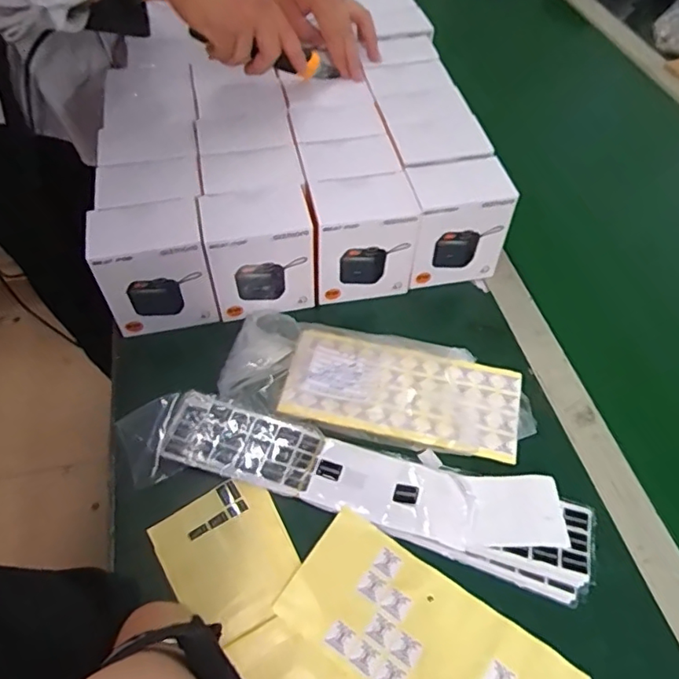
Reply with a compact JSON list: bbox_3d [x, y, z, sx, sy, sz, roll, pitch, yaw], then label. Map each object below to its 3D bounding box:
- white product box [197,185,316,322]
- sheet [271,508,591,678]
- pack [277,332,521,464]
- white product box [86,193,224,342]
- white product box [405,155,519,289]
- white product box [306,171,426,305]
[{"bbox_3d":[-0.078,-0.088,0.549,0.098,0.107,0.070,-9,54,-7],"label":"white product box"},{"bbox_3d":[0.063,0.217,0.390,0.206,0.006,0.093,30,57,18],"label":"sheet"},{"bbox_3d":[0.058,0.047,0.508,0.210,0.016,0.101,14,54,9],"label":"pack"},{"bbox_3d":[-0.177,-0.071,0.534,0.097,0.113,0.067,-10,54,-9],"label":"white product box"},{"bbox_3d":[0.120,-0.122,0.578,0.096,0.110,0.069,-7,54,-6],"label":"white product box"},{"bbox_3d":[0.021,-0.105,0.562,0.101,0.102,0.067,-8,54,-7],"label":"white product box"}]

